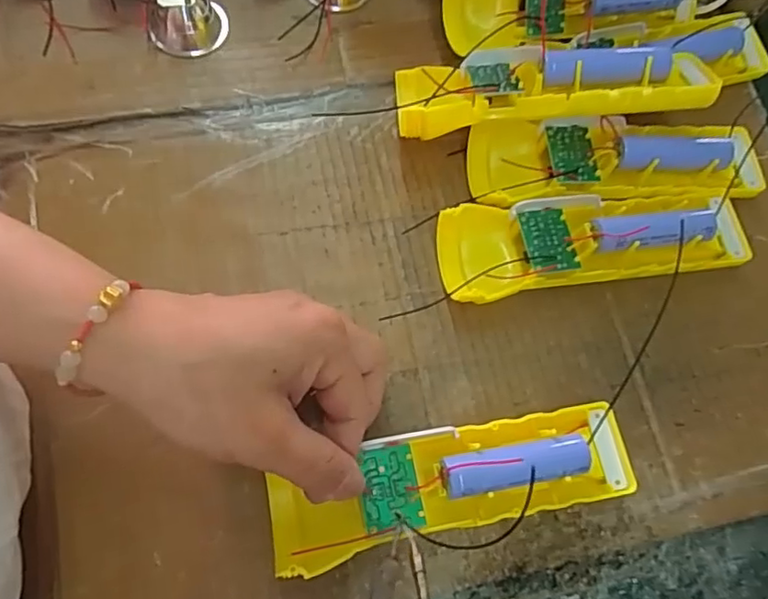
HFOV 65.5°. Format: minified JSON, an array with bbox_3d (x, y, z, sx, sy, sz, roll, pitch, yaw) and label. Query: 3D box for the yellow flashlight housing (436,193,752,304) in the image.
[{"bbox_3d":[0.104,-0.027,0.301,0.151,0.030,0.048,-5,70,-6],"label":"yellow flashlight housing"}]

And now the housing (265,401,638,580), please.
[{"bbox_3d":[0.030,0.077,0.257,0.157,0.018,0.044,-12,71,-9],"label":"housing"}]

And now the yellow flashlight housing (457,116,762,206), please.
[{"bbox_3d":[0.120,-0.072,0.317,0.148,0.029,0.047,-4,71,-2],"label":"yellow flashlight housing"}]

